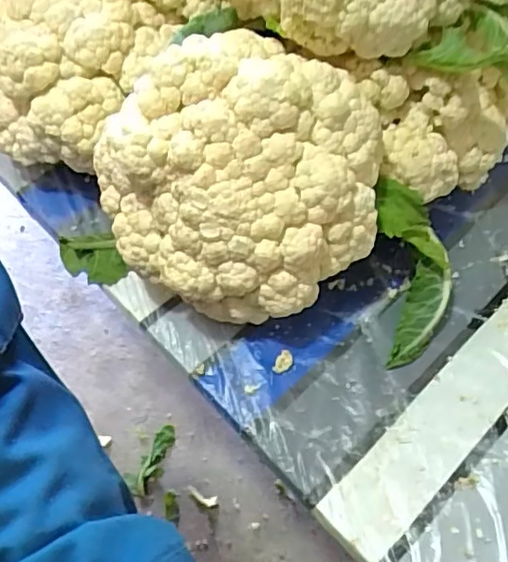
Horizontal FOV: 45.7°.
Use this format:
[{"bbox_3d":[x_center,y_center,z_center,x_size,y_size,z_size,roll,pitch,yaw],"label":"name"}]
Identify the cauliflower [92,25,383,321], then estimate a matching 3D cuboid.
[{"bbox_3d":[-0.007,-0.066,0.386,0.156,0.120,0.149,0,58,0],"label":"cauliflower"}]

